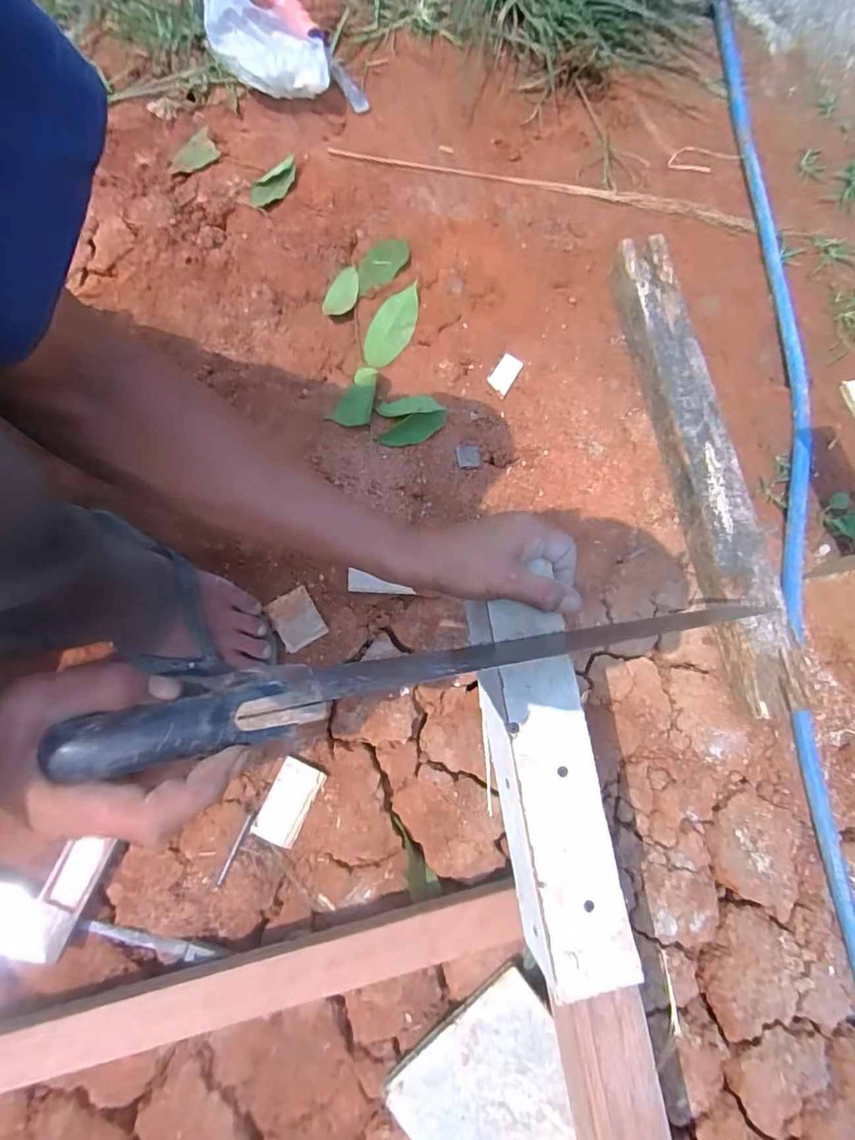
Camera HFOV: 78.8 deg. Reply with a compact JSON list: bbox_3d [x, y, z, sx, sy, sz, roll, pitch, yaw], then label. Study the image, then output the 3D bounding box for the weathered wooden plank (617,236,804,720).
[{"bbox_3d":[0.311,-0.121,0.601,0.067,0.059,0.561,-11,79,-3],"label":"weathered wooden plank"}]

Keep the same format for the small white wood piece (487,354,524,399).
[{"bbox_3d":[0.094,-0.241,0.640,0.031,0.004,0.053,30,80,5],"label":"small white wood piece"}]

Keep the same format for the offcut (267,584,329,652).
[{"bbox_3d":[-0.140,0.053,0.560,0.047,0.013,0.059,-29,81,-6],"label":"offcut"}]

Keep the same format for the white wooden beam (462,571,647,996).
[{"bbox_3d":[0.090,0.165,0.402,0.072,0.060,0.274,-11,81,-3],"label":"white wooden beam"}]

